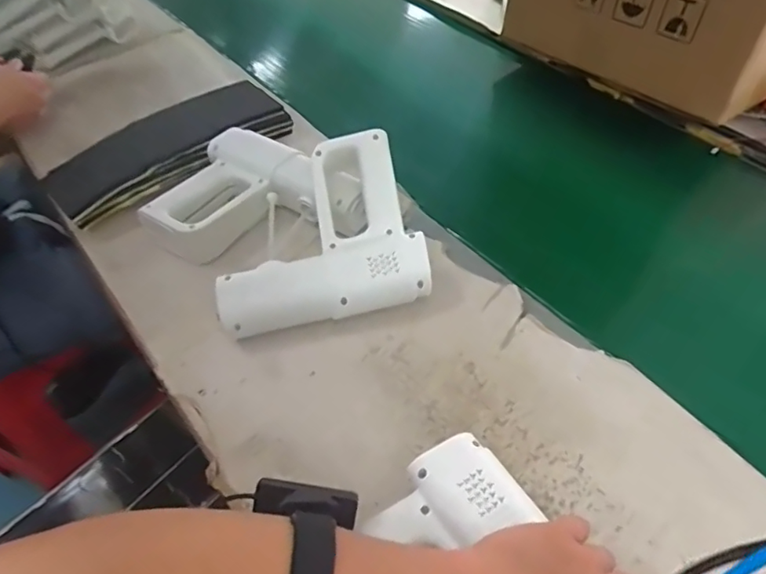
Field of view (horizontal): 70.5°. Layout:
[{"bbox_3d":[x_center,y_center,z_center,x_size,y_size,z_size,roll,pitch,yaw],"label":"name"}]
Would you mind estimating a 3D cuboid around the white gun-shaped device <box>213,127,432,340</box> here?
[{"bbox_3d":[-0.072,-0.057,0.560,0.211,0.056,0.186,-13,71,-4],"label":"white gun-shaped device"}]

